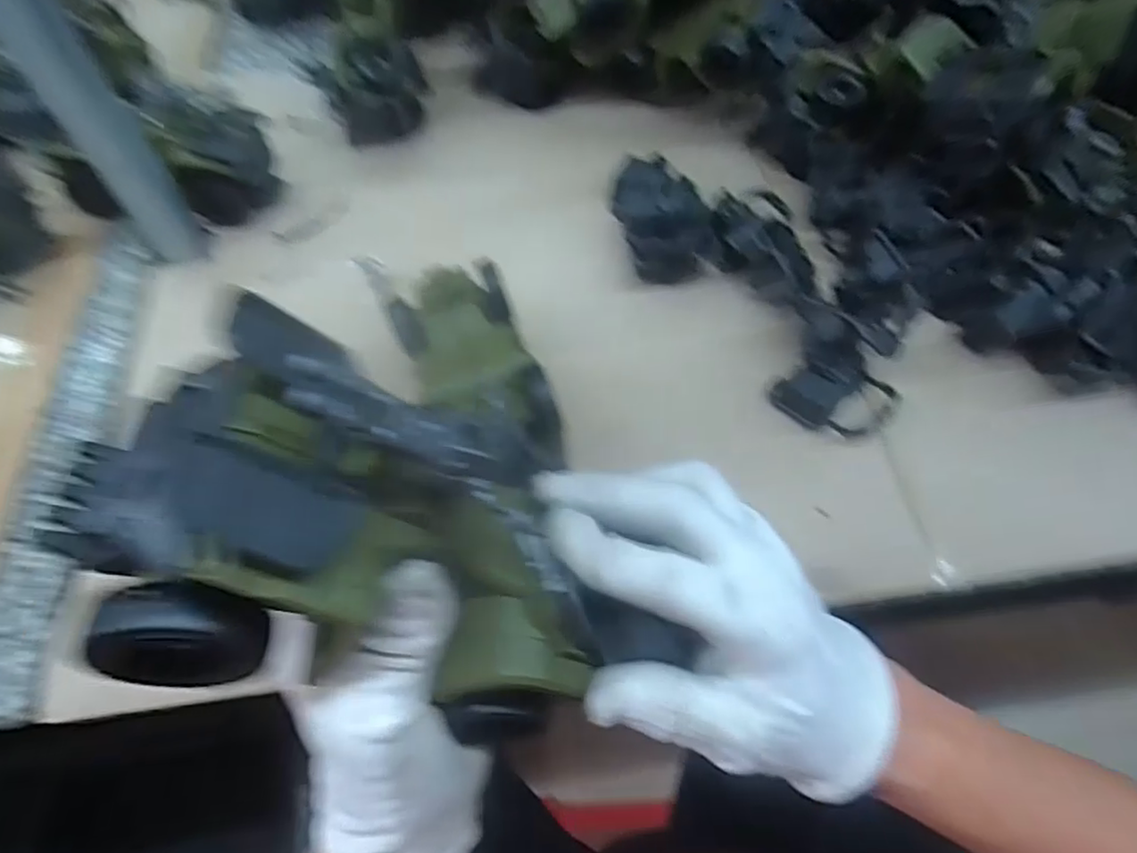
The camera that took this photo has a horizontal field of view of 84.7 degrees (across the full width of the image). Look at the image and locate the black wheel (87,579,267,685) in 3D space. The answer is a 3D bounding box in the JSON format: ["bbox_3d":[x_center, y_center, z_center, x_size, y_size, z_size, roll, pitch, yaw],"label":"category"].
[{"bbox_3d":[-0.095,0.051,0.152,0.034,0.029,0.019,-1,61,0],"label":"black wheel"}]

